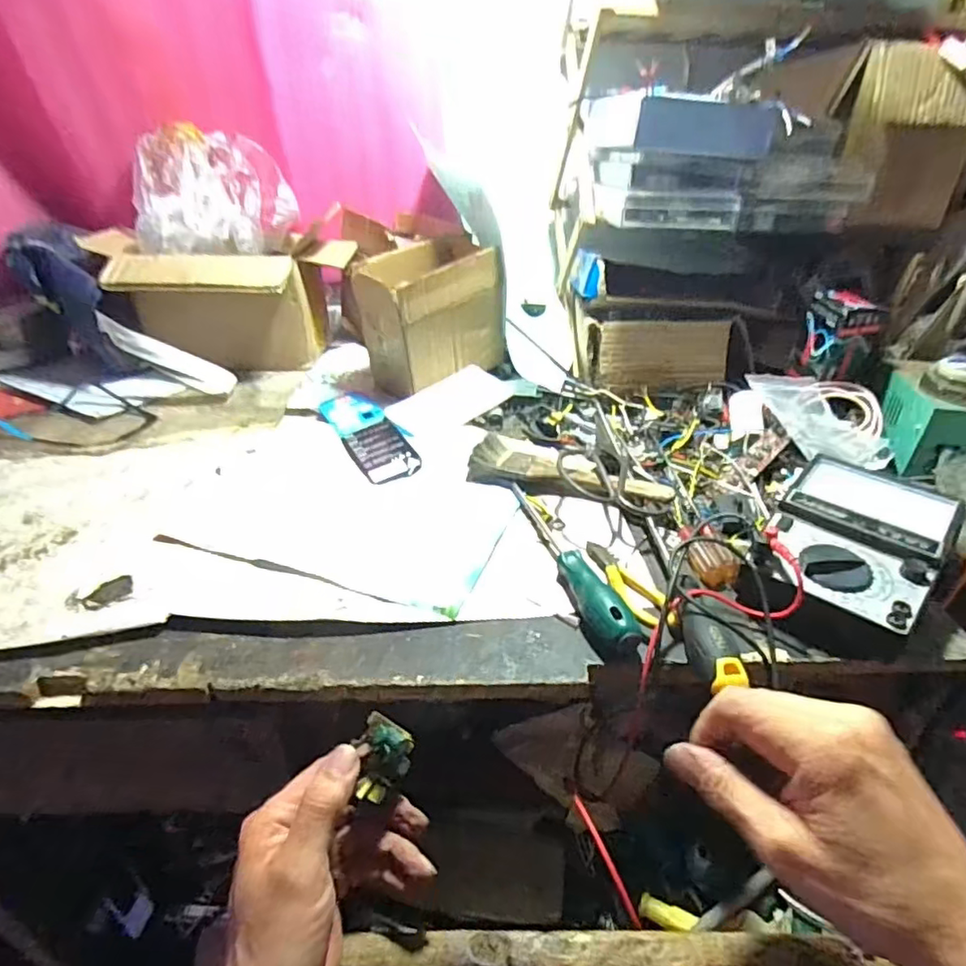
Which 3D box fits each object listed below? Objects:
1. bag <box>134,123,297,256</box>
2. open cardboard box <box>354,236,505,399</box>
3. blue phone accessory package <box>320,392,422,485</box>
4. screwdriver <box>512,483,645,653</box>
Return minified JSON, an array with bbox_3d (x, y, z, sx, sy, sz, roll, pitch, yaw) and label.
[{"bbox_3d":[-0.333,-0.355,0.742,0.188,0.144,0.102,-9,35,-16],"label":"bag"},{"bbox_3d":[-0.058,-0.190,0.701,0.155,0.146,0.094,-23,41,-32],"label":"open cardboard box"},{"bbox_3d":[-0.121,-0.054,0.640,0.059,0.015,0.173,-19,37,-24],"label":"blue phone accessory package"},{"bbox_3d":[0.062,0.055,0.474,0.028,0.026,0.202,-12,35,-15],"label":"screwdriver"}]

